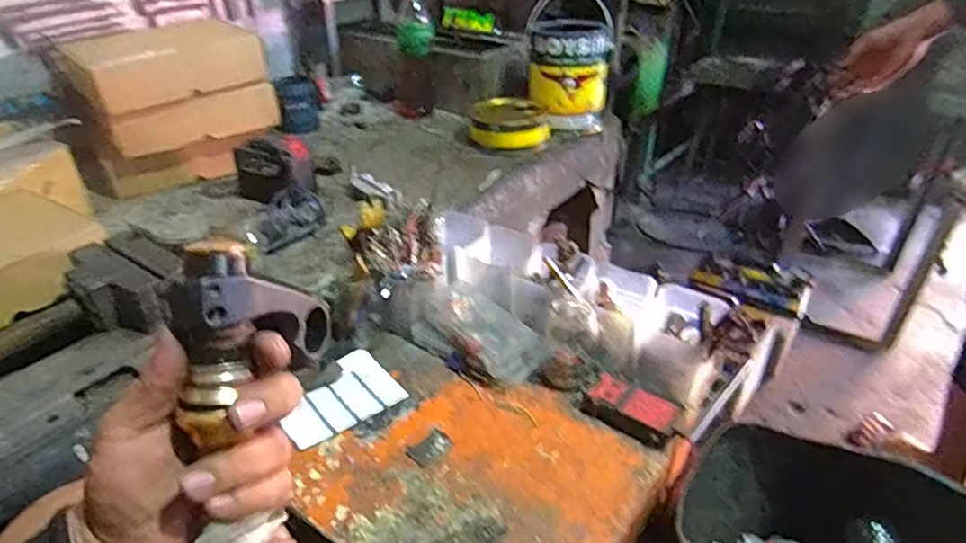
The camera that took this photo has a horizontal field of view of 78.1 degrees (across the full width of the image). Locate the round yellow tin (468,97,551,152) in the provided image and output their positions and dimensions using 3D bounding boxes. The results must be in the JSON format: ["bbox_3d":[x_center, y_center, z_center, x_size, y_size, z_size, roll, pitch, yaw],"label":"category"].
[{"bbox_3d":[0.055,-0.305,1.234,0.164,0.058,0.162,-1,34,-2],"label":"round yellow tin"}]

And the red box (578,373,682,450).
[{"bbox_3d":[0.170,0.159,0.683,0.102,0.027,0.060,24,41,31],"label":"red box"}]

